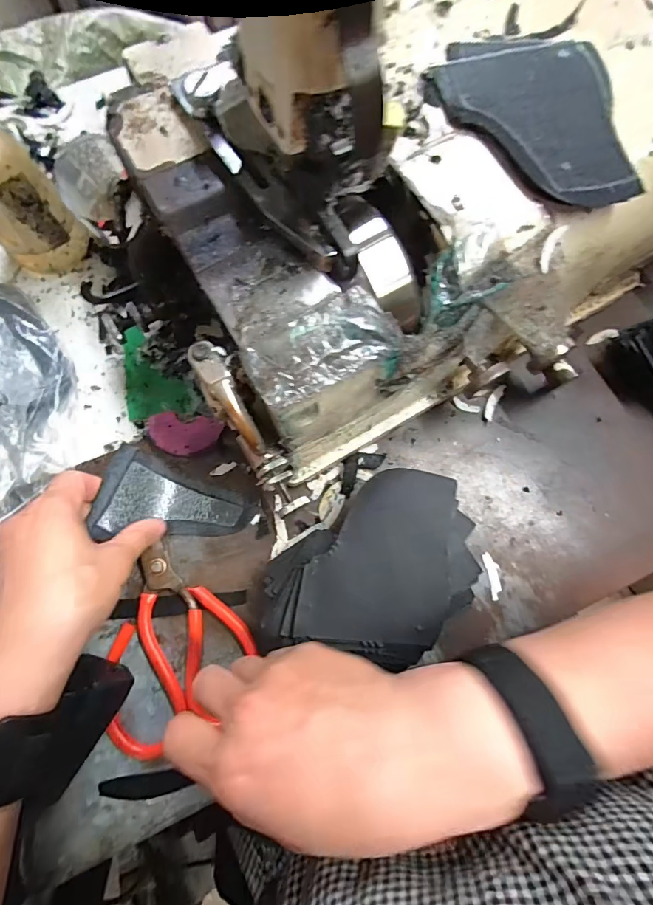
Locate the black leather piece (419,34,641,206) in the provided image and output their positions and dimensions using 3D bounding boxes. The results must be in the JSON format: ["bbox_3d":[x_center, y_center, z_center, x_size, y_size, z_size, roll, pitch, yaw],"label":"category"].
[{"bbox_3d":[0.127,-0.198,0.249,0.089,0.012,0.132,-41,81,-10],"label":"black leather piece"}]

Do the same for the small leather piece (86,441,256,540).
[{"bbox_3d":[-0.114,0.044,0.317,0.102,0.009,0.057,29,70,-17],"label":"small leather piece"}]

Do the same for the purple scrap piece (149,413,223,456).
[{"bbox_3d":[-0.112,-0.014,0.341,0.053,0.009,0.032,7,76,0],"label":"purple scrap piece"}]

